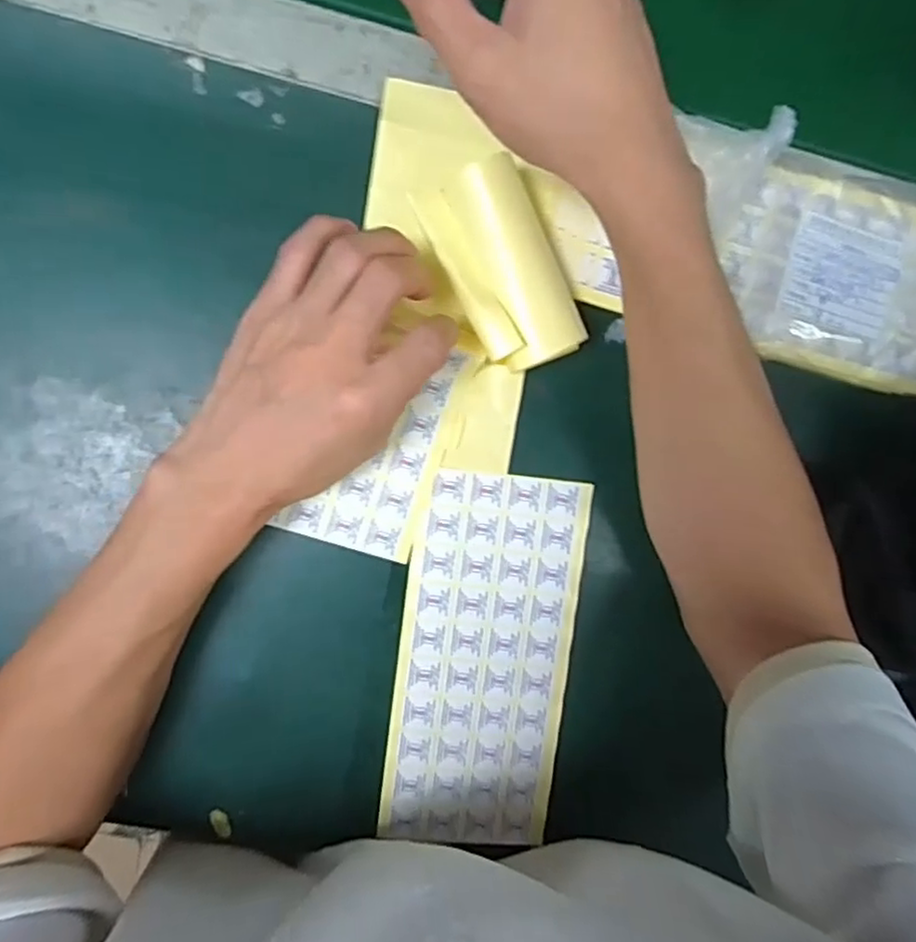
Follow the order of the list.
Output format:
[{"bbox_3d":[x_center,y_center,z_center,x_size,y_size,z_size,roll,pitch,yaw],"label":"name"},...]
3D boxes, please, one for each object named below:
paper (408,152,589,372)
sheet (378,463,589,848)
[{"bbox_3d":[0.023,-0.103,0.337,0.058,0.028,0.103,-24,98,-3],"label":"paper"},{"bbox_3d":[0.016,0.105,0.376,0.095,0.004,0.204,7,93,-7],"label":"sheet"}]

